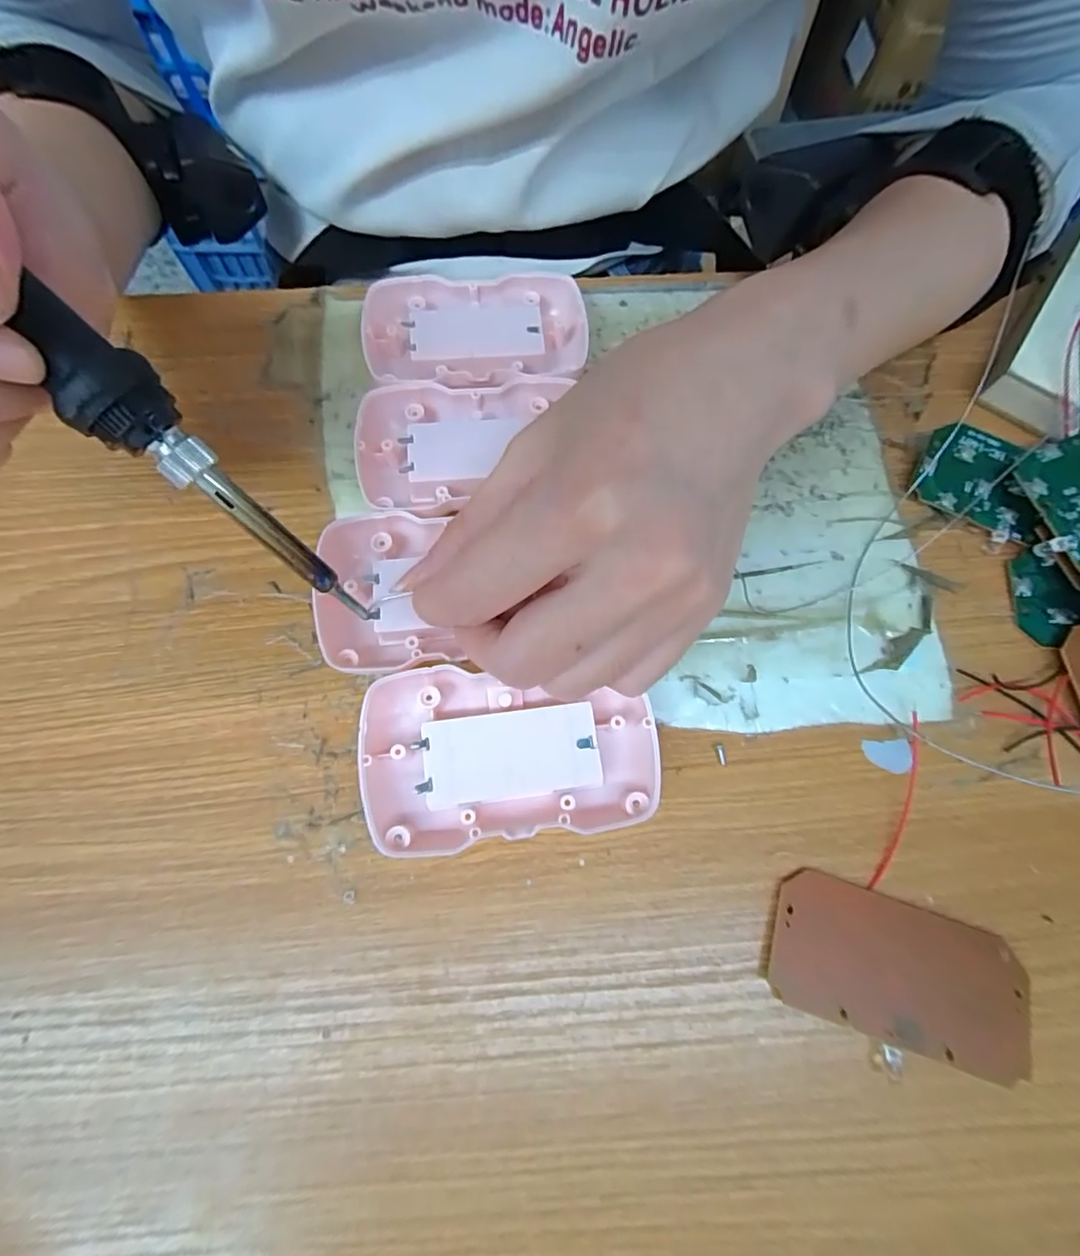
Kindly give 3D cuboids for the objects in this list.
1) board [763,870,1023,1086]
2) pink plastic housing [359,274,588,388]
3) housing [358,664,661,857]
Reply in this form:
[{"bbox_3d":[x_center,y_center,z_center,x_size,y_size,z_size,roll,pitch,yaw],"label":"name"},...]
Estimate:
[{"bbox_3d":[0.107,0.102,0.157,0.074,0.004,0.038,18,70,5],"label":"board"},{"bbox_3d":[-0.026,-0.118,0.219,0.088,0.018,0.055,-6,72,-4],"label":"pink plastic housing"},{"bbox_3d":[-0.009,0.038,0.168,0.088,0.018,0.054,-7,72,-4],"label":"housing"}]

